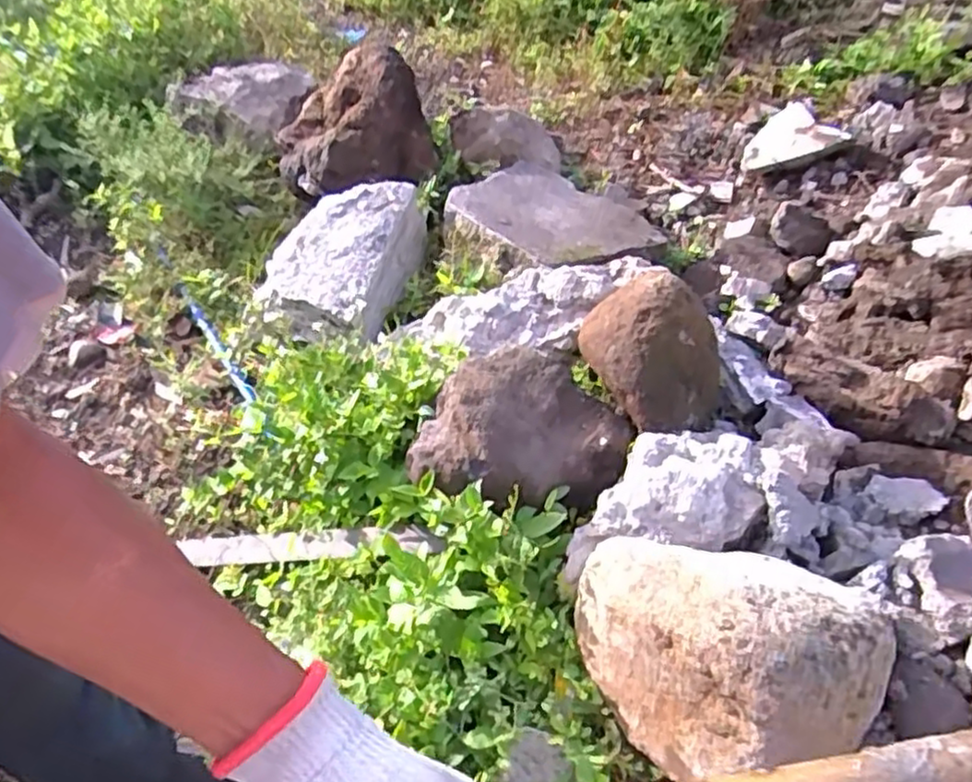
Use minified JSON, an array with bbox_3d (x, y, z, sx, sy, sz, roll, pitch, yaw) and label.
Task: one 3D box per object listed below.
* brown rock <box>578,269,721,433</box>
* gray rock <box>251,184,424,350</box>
[{"bbox_3d":[0.249,-0.060,1.091,0.215,0.140,0.237,6,52,10],"label":"brown rock"},{"bbox_3d":[-0.294,-0.244,1.434,0.266,0.129,0.438,5,52,9],"label":"gray rock"}]

